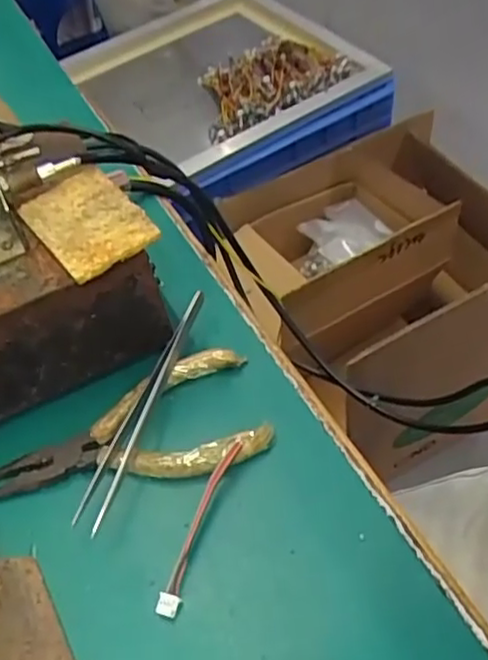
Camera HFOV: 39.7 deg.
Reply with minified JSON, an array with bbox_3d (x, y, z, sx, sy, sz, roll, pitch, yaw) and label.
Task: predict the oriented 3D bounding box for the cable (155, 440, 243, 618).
[{"bbox_3d":[-0.018,0.079,0.278,0.009,0.012,0.074,14,55,16],"label":"cable"}]

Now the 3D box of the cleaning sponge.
[{"bbox_3d":[-0.068,-0.047,0.293,0.040,0.007,0.056,-33,56,-18],"label":"cleaning sponge"}]

